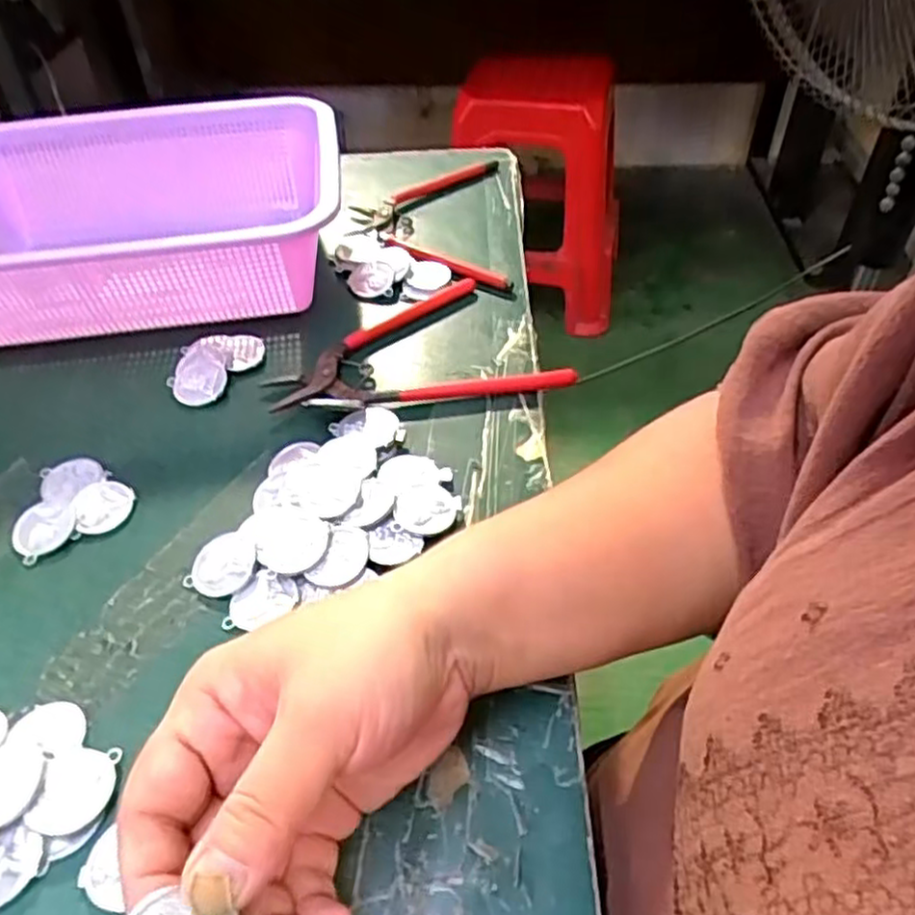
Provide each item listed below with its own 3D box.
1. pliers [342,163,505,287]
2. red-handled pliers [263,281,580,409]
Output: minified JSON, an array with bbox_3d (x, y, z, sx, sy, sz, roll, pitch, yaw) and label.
[{"bbox_3d":[-0.023,-0.176,0.537,0.108,0.013,0.173,-1,46,0],"label":"pliers"},{"bbox_3d":[-0.026,-0.069,0.437,0.165,0.010,0.109,-8,46,-6],"label":"red-handled pliers"}]

